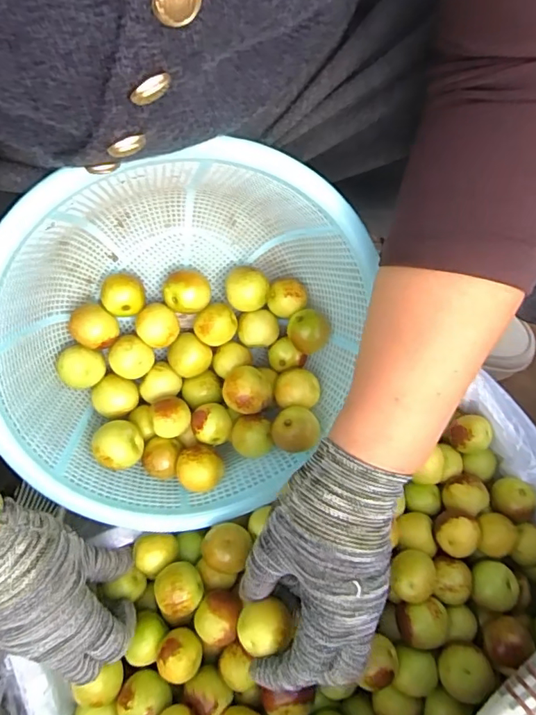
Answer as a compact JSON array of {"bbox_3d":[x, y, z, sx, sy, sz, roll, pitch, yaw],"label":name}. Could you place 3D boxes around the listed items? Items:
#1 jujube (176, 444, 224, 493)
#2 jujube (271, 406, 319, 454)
[{"bbox_3d":[-0.051,0.084,0.386,0.034,0.026,0.033,0,75,-2],"label":"jujube"},{"bbox_3d":[0.021,0.056,0.393,0.035,0.027,0.033,0,75,-2],"label":"jujube"}]

